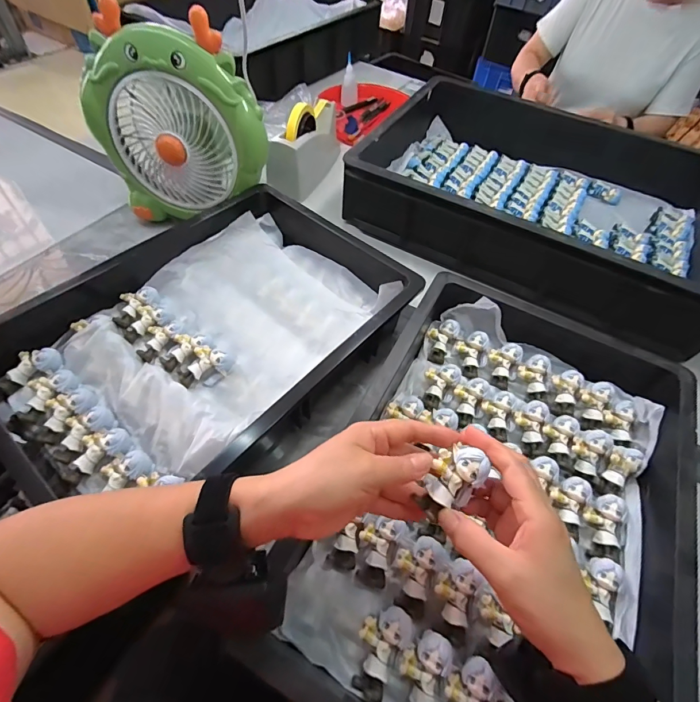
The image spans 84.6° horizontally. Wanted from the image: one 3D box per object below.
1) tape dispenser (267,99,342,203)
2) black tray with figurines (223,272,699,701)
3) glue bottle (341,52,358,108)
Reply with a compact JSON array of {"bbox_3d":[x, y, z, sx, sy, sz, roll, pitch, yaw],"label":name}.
[{"bbox_3d":[-0.080,-0.395,0.734,0.064,0.118,0.219,21,56,10],"label":"tape dispenser"},{"bbox_3d":[0.150,0.133,0.384,0.314,0.074,0.466,25,57,12],"label":"black tray with figurines"},{"bbox_3d":[0.001,-0.651,0.929,0.041,0.106,0.036,-2,30,-6],"label":"glue bottle"}]

